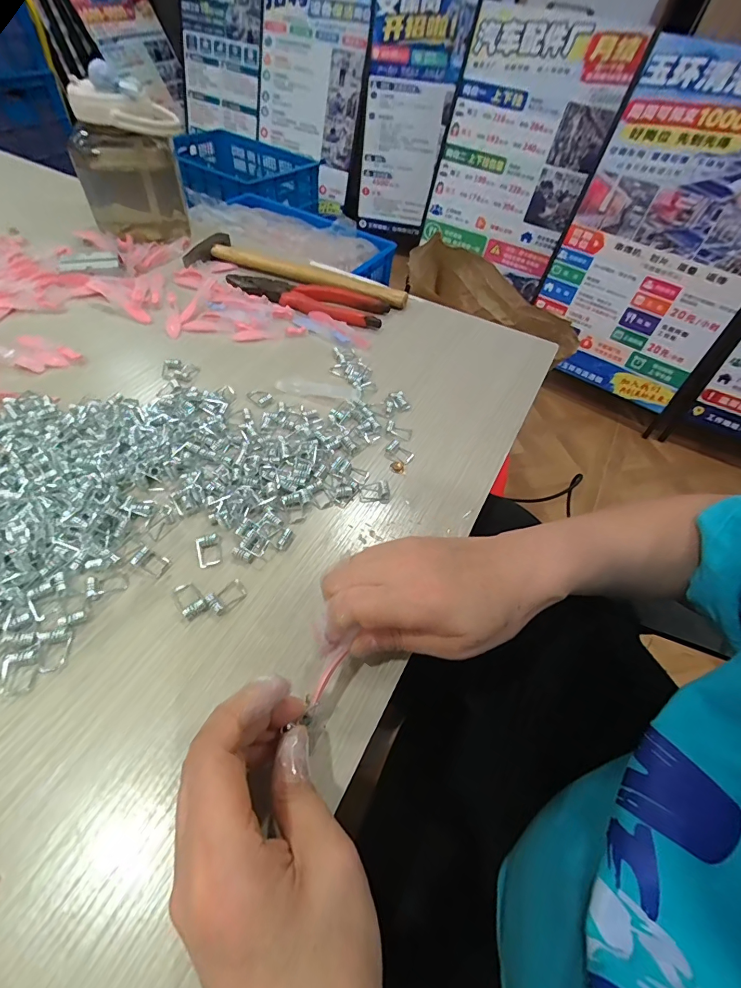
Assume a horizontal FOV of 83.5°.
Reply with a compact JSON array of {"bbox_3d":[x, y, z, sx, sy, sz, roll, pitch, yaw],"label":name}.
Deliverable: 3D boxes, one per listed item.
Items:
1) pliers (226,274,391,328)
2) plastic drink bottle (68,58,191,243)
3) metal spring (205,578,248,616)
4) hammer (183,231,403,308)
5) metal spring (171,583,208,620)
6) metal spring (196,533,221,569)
[{"bbox_3d":[-0.070,-0.231,0.479,0.187,0.013,0.060,24,54,11],"label":"pliers"},{"bbox_3d":[-0.295,-0.409,0.513,0.123,0.149,0.093,-20,58,-20],"label":"plastic drink bottle"},{"bbox_3d":[-0.091,0.064,0.262,0.023,0.007,0.014,-36,64,-28],"label":"metal spring"},{"bbox_3d":[-0.092,-0.277,0.511,0.291,0.017,0.049,20,53,11],"label":"hammer"},{"bbox_3d":[-0.114,0.065,0.261,0.015,0.007,0.025,-29,61,-25],"label":"metal spring"},{"bbox_3d":[-0.110,0.037,0.281,0.015,0.007,0.021,-13,56,-15],"label":"metal spring"}]

